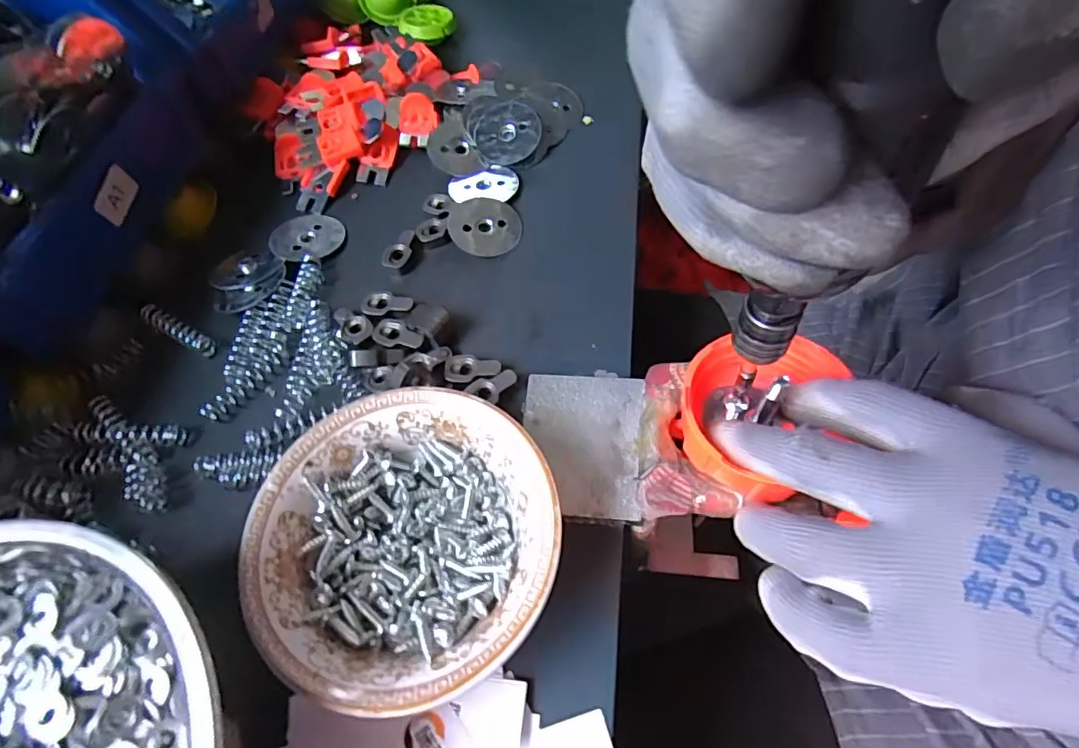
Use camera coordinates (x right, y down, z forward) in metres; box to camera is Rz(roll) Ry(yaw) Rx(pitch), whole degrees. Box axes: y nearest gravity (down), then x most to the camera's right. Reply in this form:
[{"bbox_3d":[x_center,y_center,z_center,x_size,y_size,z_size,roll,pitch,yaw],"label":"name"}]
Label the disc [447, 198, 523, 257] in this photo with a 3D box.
[{"bbox_3d":[-0.035,-0.096,0.350,0.045,0.007,0.044,-2,59,3],"label":"disc"}]

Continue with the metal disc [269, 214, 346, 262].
[{"bbox_3d":[-0.151,-0.090,0.357,0.047,0.004,0.043,-1,51,1],"label":"metal disc"}]

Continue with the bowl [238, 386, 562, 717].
[{"bbox_3d":[-0.052,0.071,0.231,0.118,0.044,0.118,-2,59,3],"label":"bowl"}]

